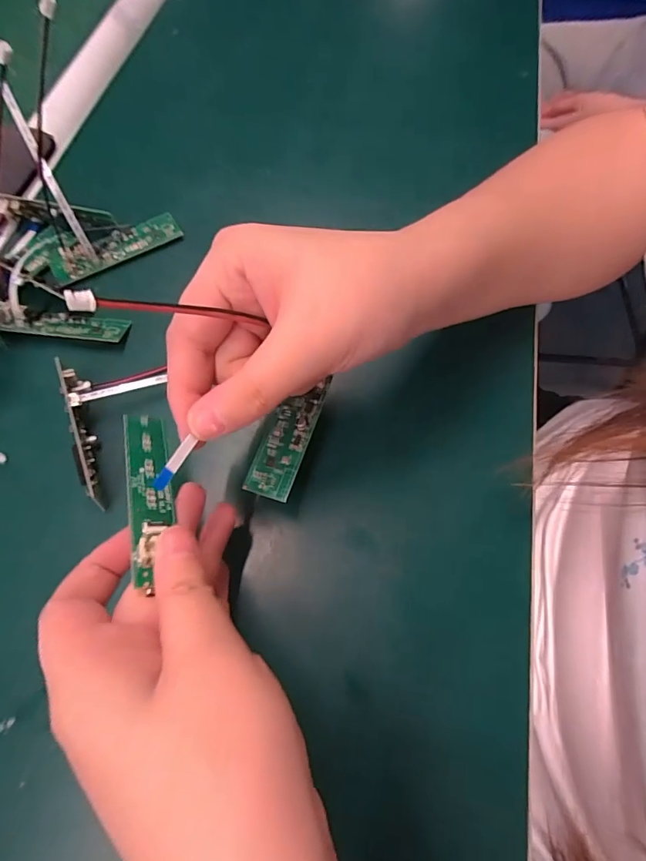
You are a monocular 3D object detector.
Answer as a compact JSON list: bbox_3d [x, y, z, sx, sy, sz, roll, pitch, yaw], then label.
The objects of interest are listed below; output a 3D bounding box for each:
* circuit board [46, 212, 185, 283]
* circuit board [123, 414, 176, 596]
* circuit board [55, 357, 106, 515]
[{"bbox_3d":[-0.134,-0.119,0.292,0.082,0.010,0.022,-31,68,-17],"label":"circuit board"},{"bbox_3d":[-0.071,0.023,0.184,0.016,0.010,0.081,-14,49,-9],"label":"circuit board"},{"bbox_3d":[-0.124,0.001,0.232,0.010,0.020,0.080,-16,64,-10],"label":"circuit board"}]

